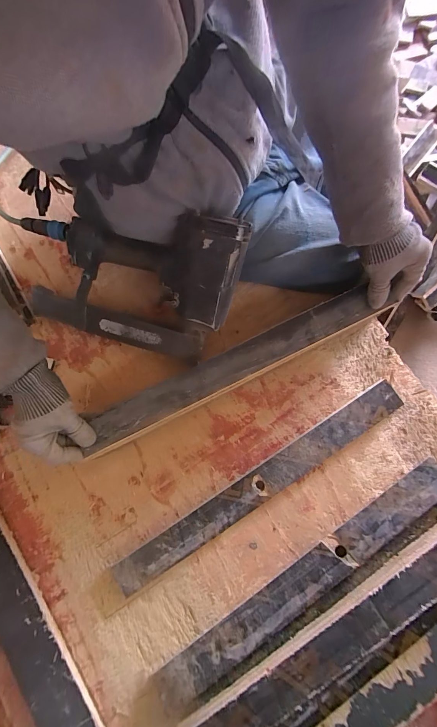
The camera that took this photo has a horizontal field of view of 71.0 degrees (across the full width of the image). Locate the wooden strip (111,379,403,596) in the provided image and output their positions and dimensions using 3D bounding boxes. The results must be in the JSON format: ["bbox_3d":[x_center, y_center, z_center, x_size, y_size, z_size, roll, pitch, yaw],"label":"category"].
[{"bbox_3d":[0.065,0.182,0.471,0.498,0.020,0.044,-32,79,-5],"label":"wooden strip"}]

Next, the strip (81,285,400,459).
[{"bbox_3d":[0.016,0.007,0.453,0.447,0.019,0.061,-27,79,-2],"label":"strip"}]

